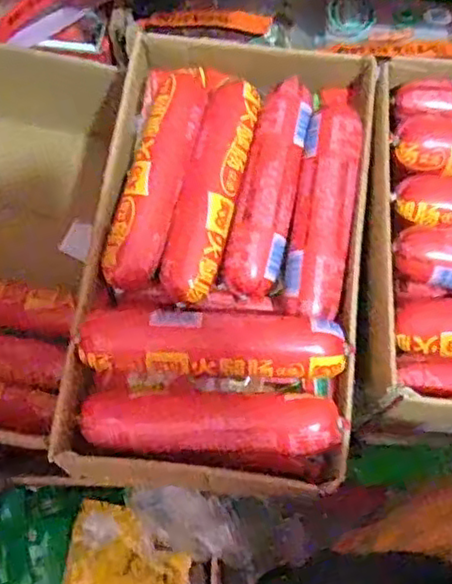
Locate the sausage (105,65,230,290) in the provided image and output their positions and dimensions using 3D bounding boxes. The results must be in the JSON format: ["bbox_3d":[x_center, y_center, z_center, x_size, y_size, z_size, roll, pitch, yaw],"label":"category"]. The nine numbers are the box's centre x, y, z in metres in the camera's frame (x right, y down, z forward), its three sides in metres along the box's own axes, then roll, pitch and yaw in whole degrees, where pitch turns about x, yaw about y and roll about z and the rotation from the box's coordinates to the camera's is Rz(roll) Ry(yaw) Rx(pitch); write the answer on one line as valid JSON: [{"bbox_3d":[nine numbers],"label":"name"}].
[{"bbox_3d":[-0.055,-0.093,0.531,0.050,0.036,0.190,16,74,5],"label":"sausage"}]

